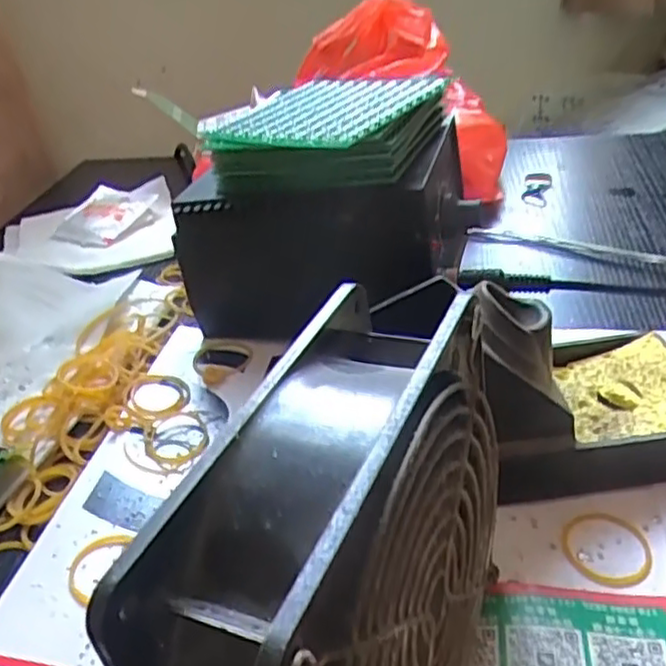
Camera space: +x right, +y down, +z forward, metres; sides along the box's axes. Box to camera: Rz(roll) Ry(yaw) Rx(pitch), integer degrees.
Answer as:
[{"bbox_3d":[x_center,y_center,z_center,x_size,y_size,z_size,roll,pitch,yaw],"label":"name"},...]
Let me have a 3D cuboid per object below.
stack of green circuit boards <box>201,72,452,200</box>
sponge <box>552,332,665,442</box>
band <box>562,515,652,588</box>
[{"bbox_3d":[-0.003,-0.105,0.356,0.110,0.035,0.095,13,39,26],"label":"stack of green circuit boards"},{"bbox_3d":[0.125,0.024,0.292,0.053,0.005,0.054,-18,34,12],"label":"sponge"},{"bbox_3d":[0.101,0.078,0.255,0.031,0.004,0.033,-1,35,8],"label":"band"}]

